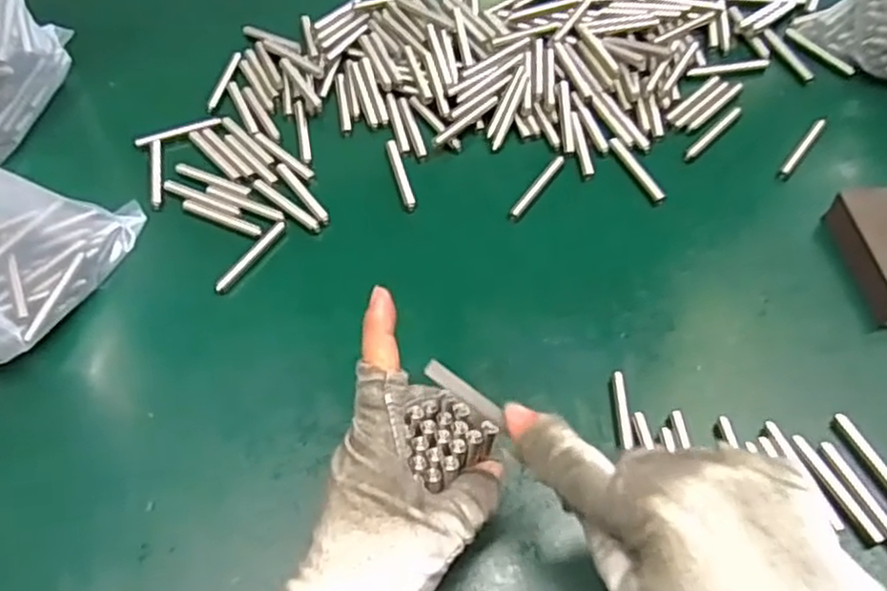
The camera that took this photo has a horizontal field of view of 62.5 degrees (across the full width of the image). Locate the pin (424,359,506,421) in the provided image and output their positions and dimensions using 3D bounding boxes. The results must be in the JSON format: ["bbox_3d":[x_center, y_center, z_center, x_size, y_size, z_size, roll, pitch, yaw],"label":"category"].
[{"bbox_3d":[0.009,0.041,0.313,0.041,0.004,0.006,33,64,23],"label":"pin"}]

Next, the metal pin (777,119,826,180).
[{"bbox_3d":[0.233,-0.095,0.475,0.008,0.011,0.057,34,65,21],"label":"metal pin"}]

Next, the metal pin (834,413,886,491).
[{"bbox_3d":[0.211,0.083,0.356,0.009,0.006,0.058,-21,59,-11],"label":"metal pin"}]

